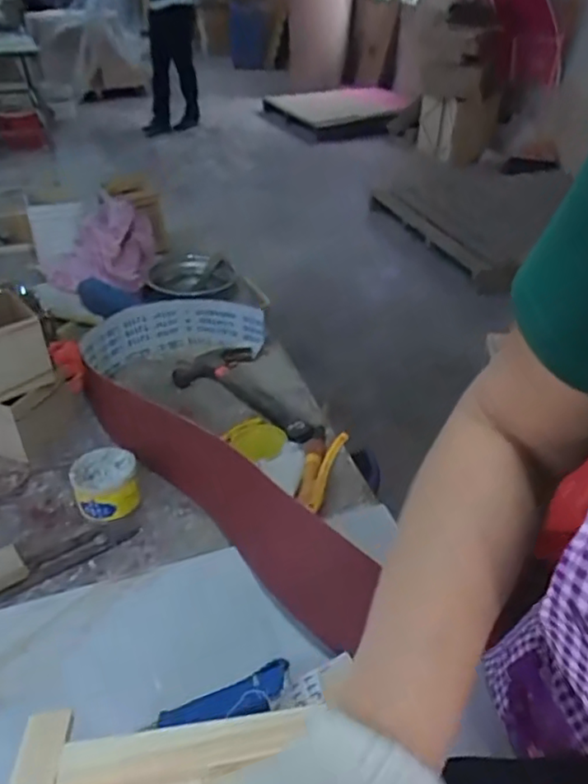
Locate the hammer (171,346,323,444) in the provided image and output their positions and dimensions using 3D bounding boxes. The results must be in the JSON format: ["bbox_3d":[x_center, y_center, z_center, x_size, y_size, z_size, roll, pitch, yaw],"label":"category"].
[{"bbox_3d":[-0.077,0.012,0.917,0.136,0.035,0.250,-20,42,-25],"label":"hammer"}]

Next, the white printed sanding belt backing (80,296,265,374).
[{"bbox_3d":[-0.197,-0.094,0.996,0.285,0.083,0.085,-11,39,-15],"label":"white printed sanding belt backing"}]

